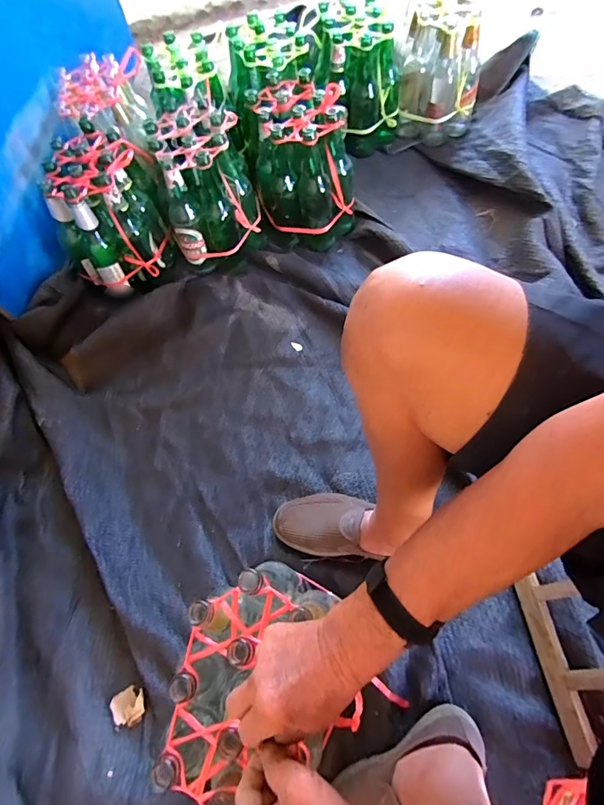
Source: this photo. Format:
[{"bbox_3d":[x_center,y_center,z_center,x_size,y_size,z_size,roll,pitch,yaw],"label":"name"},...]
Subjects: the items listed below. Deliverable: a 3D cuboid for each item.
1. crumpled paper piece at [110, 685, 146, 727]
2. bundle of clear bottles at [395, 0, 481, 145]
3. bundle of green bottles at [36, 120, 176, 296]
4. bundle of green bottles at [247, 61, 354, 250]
[{"bbox_3d":[-0.272,0.477,0.646,0.055,0.012,0.051,-1,64,3],"label":"crumpled paper piece"},{"bbox_3d":[0.357,-0.874,1.074,0.210,0.286,0.200,5,65,6],"label":"bundle of clear bottles"},{"bbox_3d":[-0.413,-0.414,0.908,0.198,0.226,0.269,-13,65,-1],"label":"bundle of green bottles"},{"bbox_3d":[0.001,-0.525,0.937,0.209,0.262,0.239,-8,65,2],"label":"bundle of green bottles"}]

